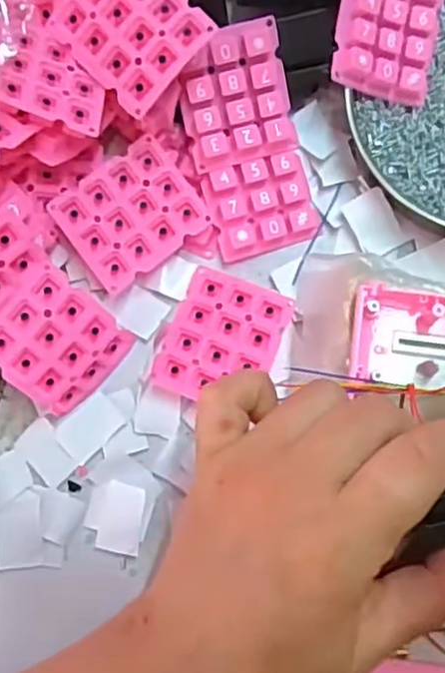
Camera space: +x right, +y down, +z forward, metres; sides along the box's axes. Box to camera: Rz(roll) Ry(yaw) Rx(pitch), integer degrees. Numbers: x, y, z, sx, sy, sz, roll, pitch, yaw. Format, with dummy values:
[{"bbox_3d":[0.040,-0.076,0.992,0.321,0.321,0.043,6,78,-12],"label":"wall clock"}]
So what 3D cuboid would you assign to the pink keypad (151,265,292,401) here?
[{"bbox_3d":[0.000,0.002,0.303,0.048,0.007,0.058,20,82,7],"label":"pink keypad"}]

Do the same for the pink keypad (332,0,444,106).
[{"bbox_3d":[0.077,-0.140,0.305,0.049,0.008,0.055,8,94,-15],"label":"pink keypad"}]

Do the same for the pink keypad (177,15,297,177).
[{"bbox_3d":[0.006,-0.108,0.300,0.049,0.010,0.057,-15,107,-2],"label":"pink keypad"}]

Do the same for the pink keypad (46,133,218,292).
[{"bbox_3d":[-0.041,-0.057,0.305,0.061,0.005,0.050,-37,98,-7],"label":"pink keypad"}]

